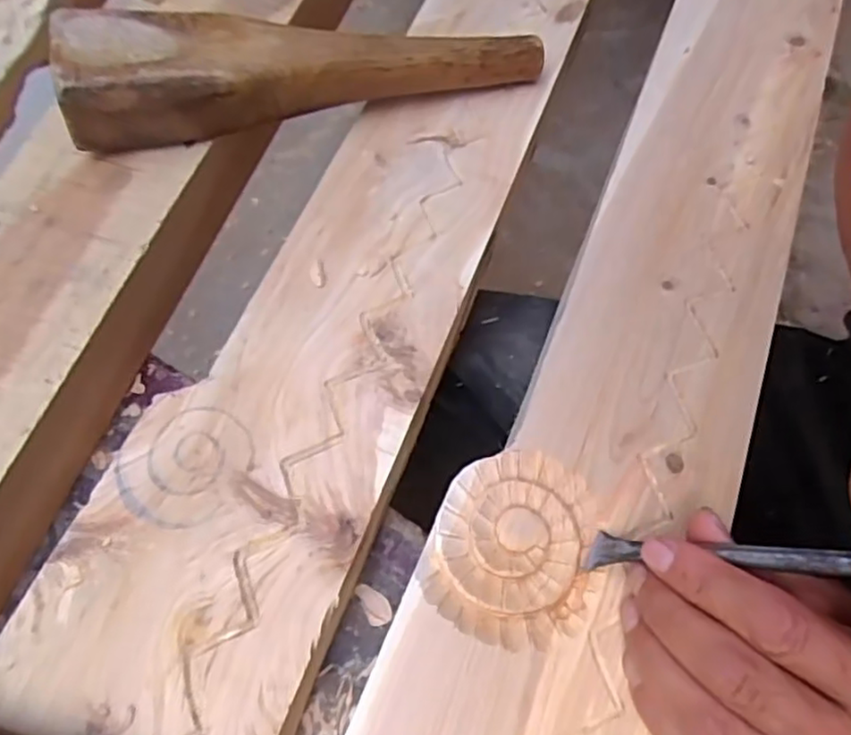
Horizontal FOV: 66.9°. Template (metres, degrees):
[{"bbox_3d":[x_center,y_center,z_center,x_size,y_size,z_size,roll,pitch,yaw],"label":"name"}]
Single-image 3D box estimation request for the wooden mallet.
[{"bbox_3d":[-0.064,-0.179,0.377,0.269,0.062,0.058,-17,65,-12],"label":"wooden mallet"}]

